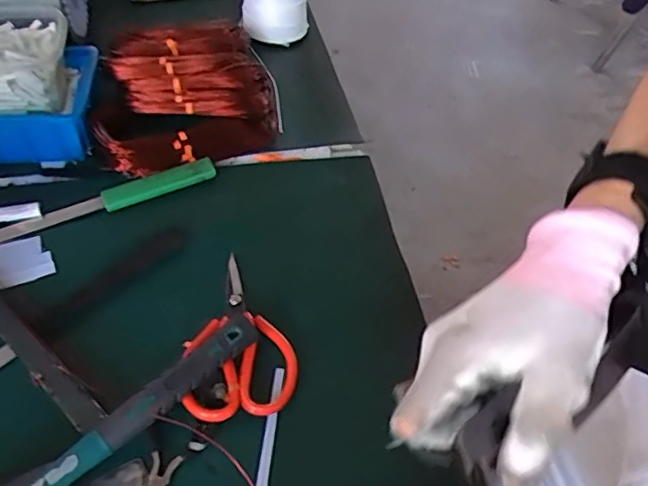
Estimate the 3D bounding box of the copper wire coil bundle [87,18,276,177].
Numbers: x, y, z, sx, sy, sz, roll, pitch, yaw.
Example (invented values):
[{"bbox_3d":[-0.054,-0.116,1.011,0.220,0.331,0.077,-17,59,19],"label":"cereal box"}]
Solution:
[{"bbox_3d":[-0.169,-0.194,0.708,0.195,0.066,0.262,-11,51,-13],"label":"copper wire coil bundle"}]

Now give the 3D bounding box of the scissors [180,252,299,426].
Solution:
[{"bbox_3d":[-0.072,0.074,0.508,0.089,0.014,0.152,-4,50,-7],"label":"scissors"}]

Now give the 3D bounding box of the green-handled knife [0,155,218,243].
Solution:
[{"bbox_3d":[-0.228,-0.042,0.601,0.245,0.010,0.030,-21,54,-21],"label":"green-handled knife"}]

